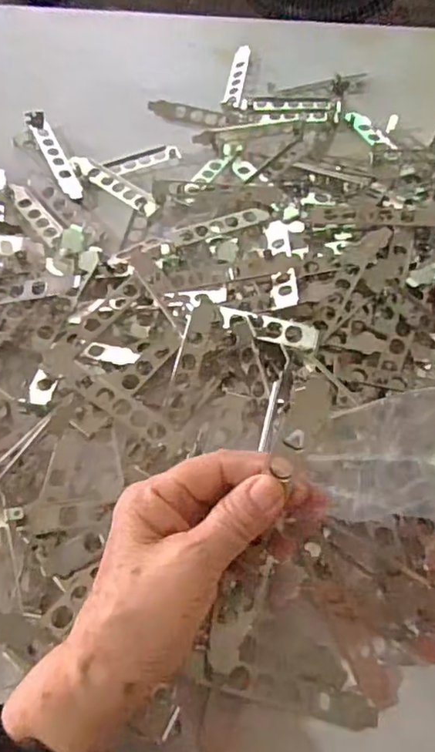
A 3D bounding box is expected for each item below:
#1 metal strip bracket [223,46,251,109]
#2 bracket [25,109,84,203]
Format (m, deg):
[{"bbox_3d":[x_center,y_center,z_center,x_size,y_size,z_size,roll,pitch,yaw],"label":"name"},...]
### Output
[{"bbox_3d":[0.023,-0.335,0.640,0.019,0.005,0.103,5,62,11],"label":"metal strip bracket"},{"bbox_3d":[-0.161,-0.218,0.563,0.020,0.013,0.129,-22,64,-15],"label":"bracket"}]

